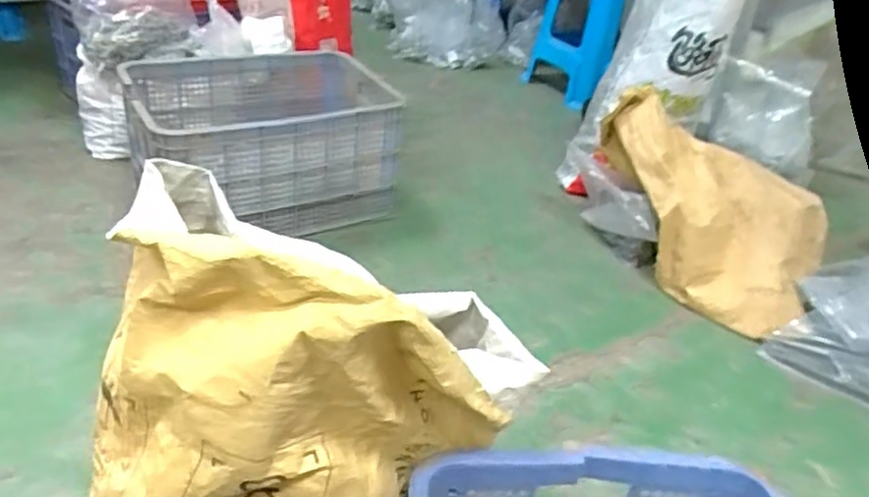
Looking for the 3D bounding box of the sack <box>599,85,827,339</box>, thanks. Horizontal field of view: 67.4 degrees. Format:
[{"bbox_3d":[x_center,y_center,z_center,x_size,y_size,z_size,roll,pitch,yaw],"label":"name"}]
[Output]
[{"bbox_3d":[0.560,-0.104,1.394,0.529,0.301,0.313,29,40,31],"label":"sack"}]

